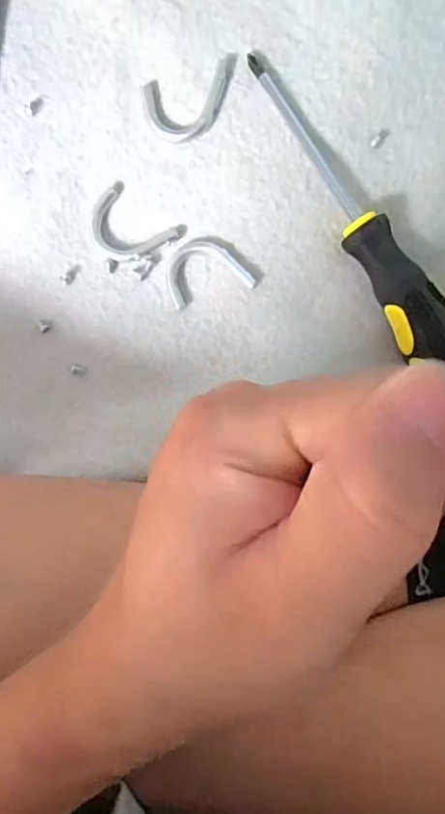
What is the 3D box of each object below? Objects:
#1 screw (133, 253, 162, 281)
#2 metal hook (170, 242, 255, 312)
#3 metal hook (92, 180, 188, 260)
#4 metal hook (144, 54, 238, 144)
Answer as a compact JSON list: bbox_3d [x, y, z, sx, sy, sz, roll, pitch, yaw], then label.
[{"bbox_3d":[-0.039,-0.075,0.286,0.016,0.004,0.007,-41,93,3],"label":"screw"},{"bbox_3d":[-0.008,-0.072,0.284,0.043,0.006,0.032,-16,94,1],"label":"metal hook"},{"bbox_3d":[-0.047,-0.092,0.285,0.046,0.004,0.035,35,93,-3],"label":"metal hook"},{"bbox_3d":[-0.014,-0.154,0.276,0.049,0.006,0.032,-14,94,1],"label":"metal hook"}]

